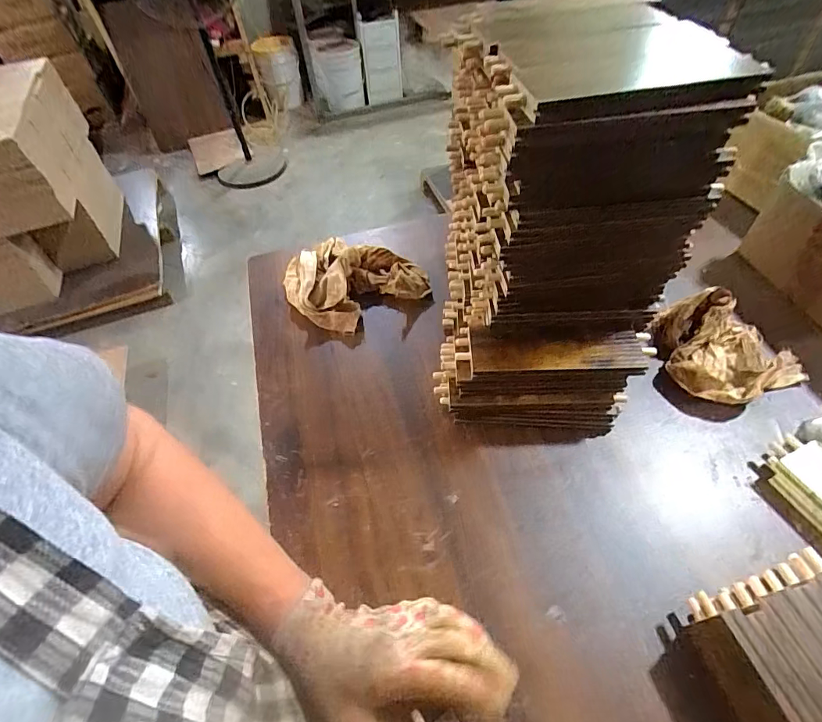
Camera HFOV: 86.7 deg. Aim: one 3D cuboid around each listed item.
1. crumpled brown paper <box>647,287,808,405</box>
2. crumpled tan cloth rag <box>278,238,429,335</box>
[{"bbox_3d":[0.383,-0.015,0.515,0.155,0.070,0.130,-3,51,3],"label":"crumpled brown paper"},{"bbox_3d":[-0.085,-0.122,0.650,0.192,0.054,0.160,-26,54,-15],"label":"crumpled tan cloth rag"}]

